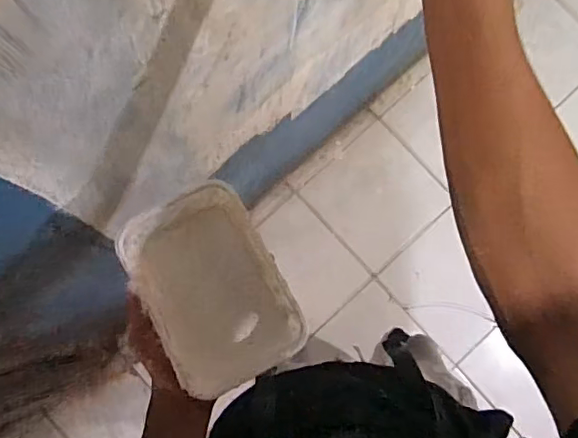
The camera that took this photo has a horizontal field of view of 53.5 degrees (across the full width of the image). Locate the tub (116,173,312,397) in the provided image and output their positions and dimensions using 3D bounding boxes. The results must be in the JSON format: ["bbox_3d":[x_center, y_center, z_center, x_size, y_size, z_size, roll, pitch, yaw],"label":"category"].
[{"bbox_3d":[-0.069,0.061,0.524,0.116,0.057,0.172,-29,84,-5],"label":"tub"}]

